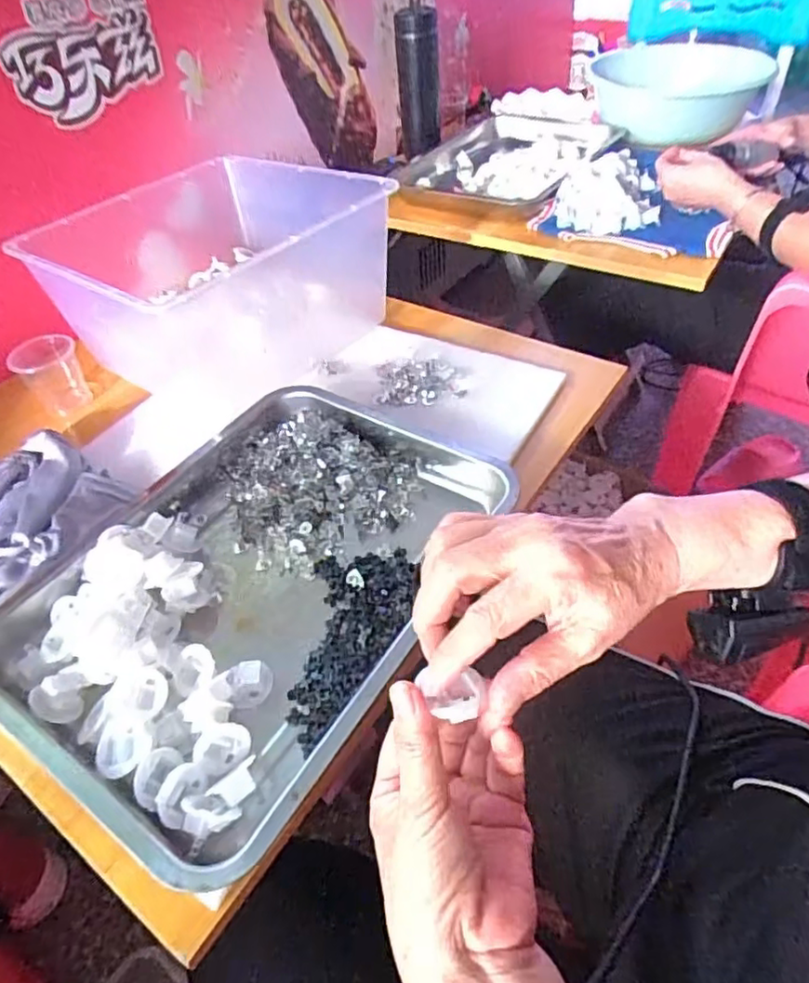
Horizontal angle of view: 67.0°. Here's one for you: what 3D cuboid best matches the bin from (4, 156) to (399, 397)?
[{"bbox_3d":[-0.219,-0.258,0.705,0.304,0.147,0.326,30,55,29],"label":"bin"}]

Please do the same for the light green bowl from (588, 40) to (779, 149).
[{"bbox_3d":[0.454,-0.677,1.030,0.225,0.115,0.234,-2,45,2],"label":"light green bowl"}]

